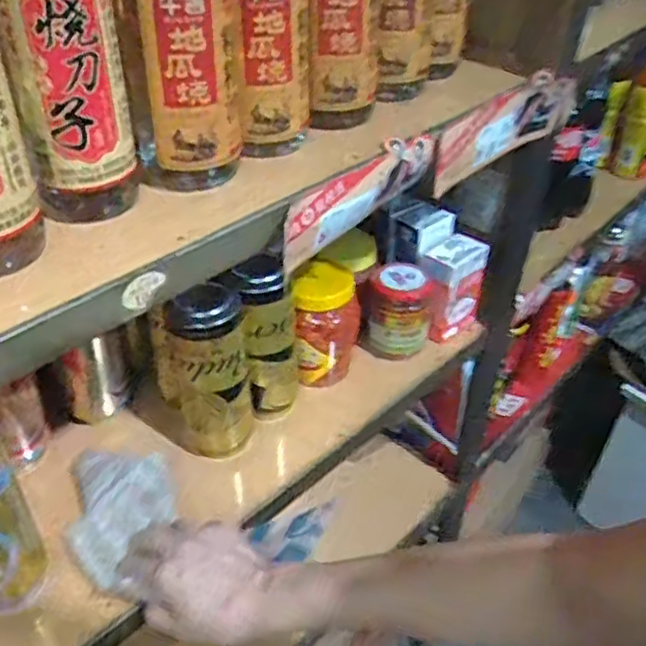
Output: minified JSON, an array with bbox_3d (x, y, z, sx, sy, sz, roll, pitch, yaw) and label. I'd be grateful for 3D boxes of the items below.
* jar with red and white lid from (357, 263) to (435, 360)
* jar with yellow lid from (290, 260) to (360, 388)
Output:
[{"bbox_3d":[0.083,-0.011,0.756,0.071,0.086,0.077,11,41,11],"label":"jar with red and white lid"},{"bbox_3d":[0.005,0.001,0.717,0.065,0.112,0.082,2,40,-1],"label":"jar with yellow lid"}]

